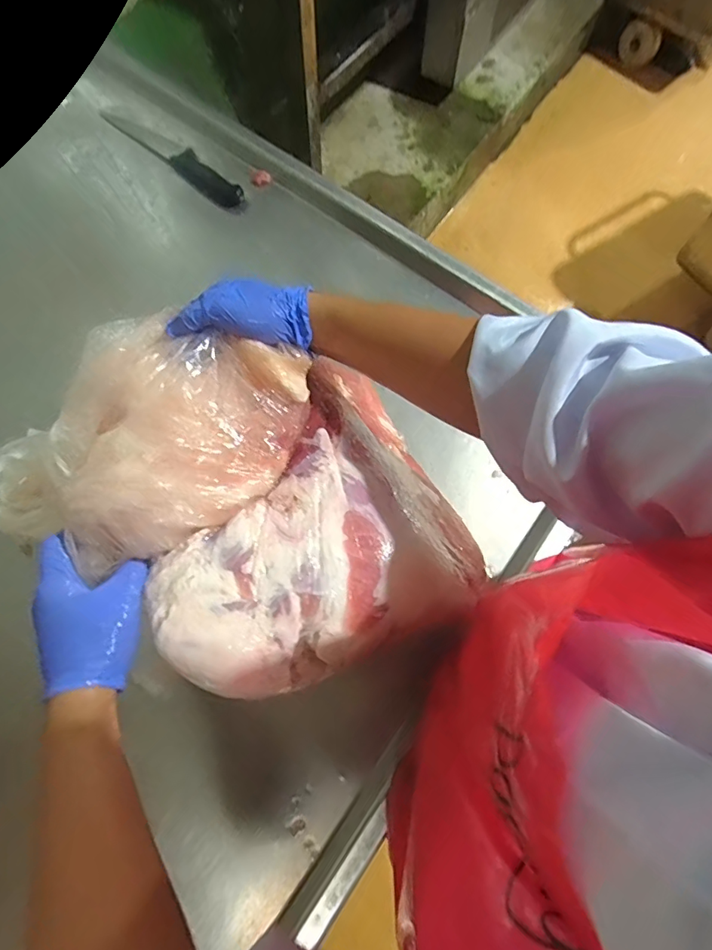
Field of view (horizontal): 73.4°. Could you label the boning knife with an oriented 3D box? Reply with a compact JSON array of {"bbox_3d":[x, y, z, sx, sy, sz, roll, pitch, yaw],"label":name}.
[{"bbox_3d":[-0.295,-0.519,0.771,0.296,0.025,0.044,40,75,12],"label":"boning knife"}]

